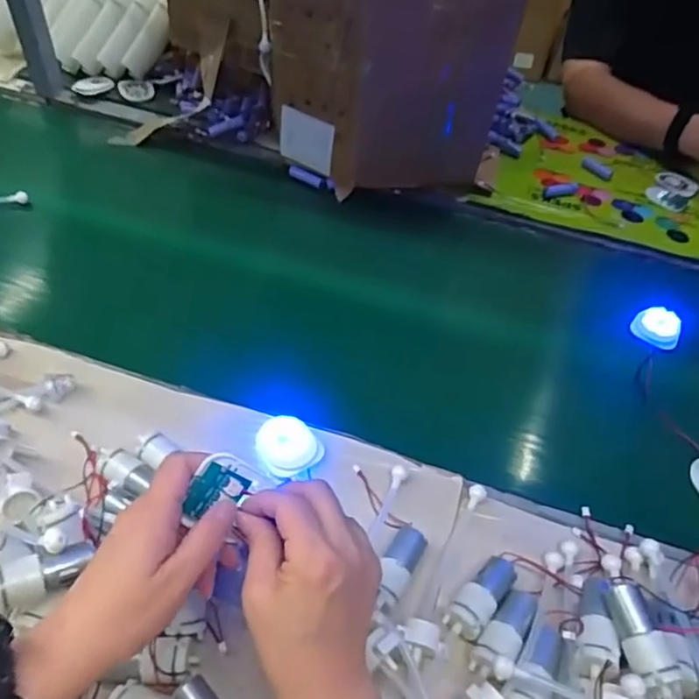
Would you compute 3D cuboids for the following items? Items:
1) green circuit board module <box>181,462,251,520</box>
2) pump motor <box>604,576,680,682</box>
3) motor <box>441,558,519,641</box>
[{"bbox_3d":[-0.078,0.085,0.355,0.028,0.004,0.033,35,83,-16],"label":"green circuit board module"},{"bbox_3d":[0.181,0.175,0.382,0.024,0.018,0.061,-2,50,-9],"label":"pump motor"},{"bbox_3d":[0.094,0.176,0.432,0.026,0.021,0.063,35,54,22],"label":"motor"}]

